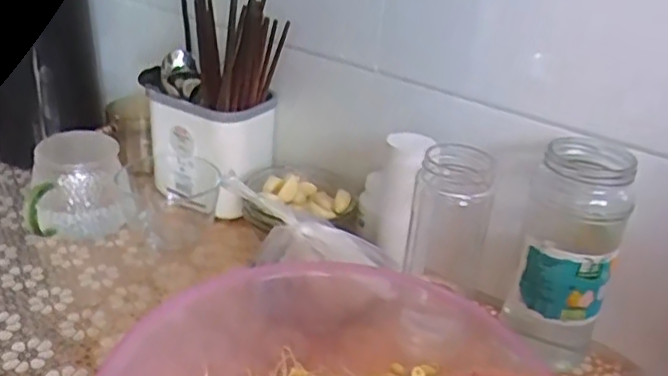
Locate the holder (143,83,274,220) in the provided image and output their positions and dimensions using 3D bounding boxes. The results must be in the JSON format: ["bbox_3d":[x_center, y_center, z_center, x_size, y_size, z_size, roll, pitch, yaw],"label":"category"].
[{"bbox_3d":[-0.149,-0.050,0.725,0.137,0.116,0.097,16,29,20],"label":"holder"}]

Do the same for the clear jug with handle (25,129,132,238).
[{"bbox_3d":[-0.274,-0.004,0.671,0.098,0.094,0.091,-6,29,-20],"label":"clear jug with handle"}]

